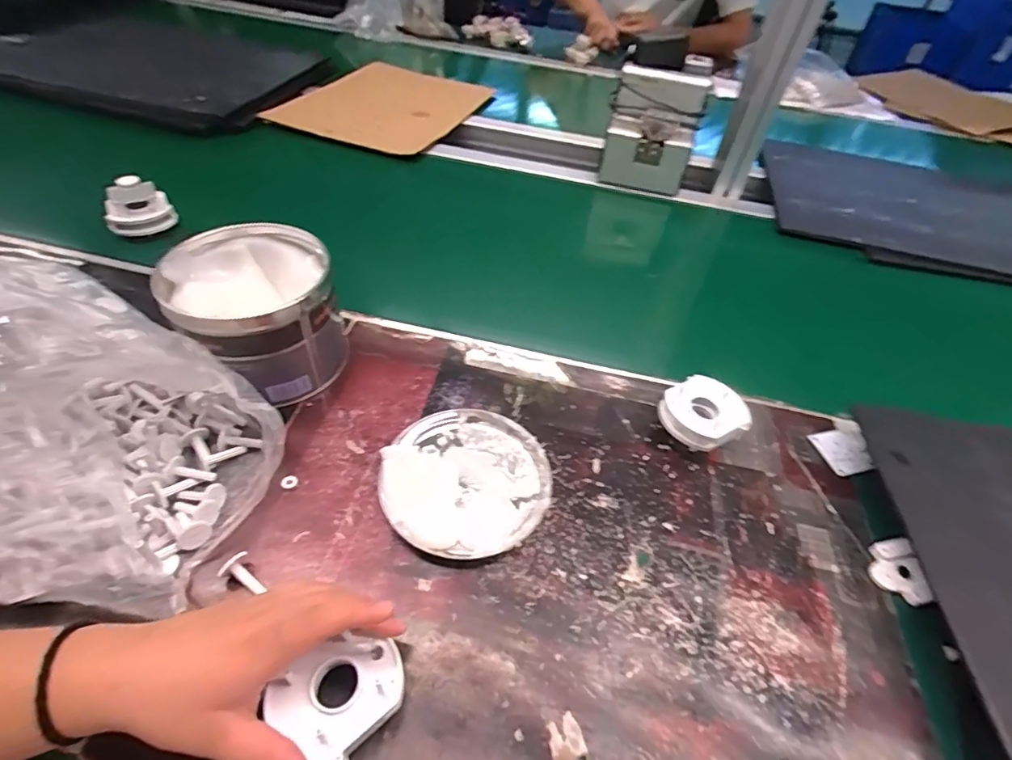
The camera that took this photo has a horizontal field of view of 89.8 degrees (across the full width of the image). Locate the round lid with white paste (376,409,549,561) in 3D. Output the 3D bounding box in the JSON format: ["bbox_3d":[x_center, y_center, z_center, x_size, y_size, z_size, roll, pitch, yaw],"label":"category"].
[{"bbox_3d":[-0.032,0.076,0.399,0.126,0.016,0.126,3,47,-3],"label":"round lid with white paste"}]

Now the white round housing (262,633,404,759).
[{"bbox_3d":[-0.091,0.176,0.285,0.055,0.021,0.063,35,53,24],"label":"white round housing"}]

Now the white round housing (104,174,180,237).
[{"bbox_3d":[-0.432,-0.203,0.592,0.067,0.040,0.067,3,47,-3],"label":"white round housing"}]

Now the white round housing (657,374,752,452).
[{"bbox_3d":[0.170,0.034,0.443,0.066,0.039,0.061,3,47,-3],"label":"white round housing"}]

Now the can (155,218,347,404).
[{"bbox_3d":[-0.212,-0.055,0.442,0.121,0.100,0.128,3,47,-3],"label":"can"}]

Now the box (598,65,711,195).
[{"bbox_3d":[0.215,-0.367,0.753,0.126,0.138,0.073,15,47,7],"label":"box"}]

